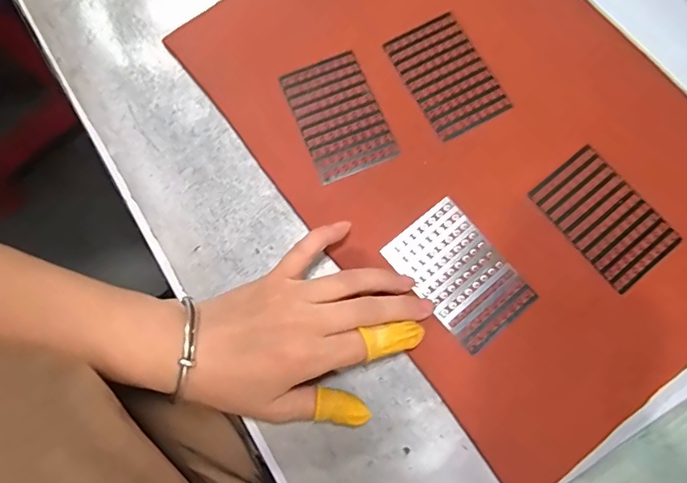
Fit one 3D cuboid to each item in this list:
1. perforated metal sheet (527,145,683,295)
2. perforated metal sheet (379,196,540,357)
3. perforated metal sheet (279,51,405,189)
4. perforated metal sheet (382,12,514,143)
[{"bbox_3d":[0.168,-0.016,0.299,0.057,0.004,0.083,-40,83,-10],"label":"perforated metal sheet"},{"bbox_3d":[0.073,0.020,0.294,0.056,0.004,0.084,-39,78,-8],"label":"perforated metal sheet"},{"bbox_3d":[-0.003,-0.084,0.313,0.056,0.006,0.079,-22,87,-11],"label":"perforated metal sheet"},{"bbox_3d":[0.071,-0.114,0.322,0.055,0.004,0.083,-28,79,-6],"label":"perforated metal sheet"}]

